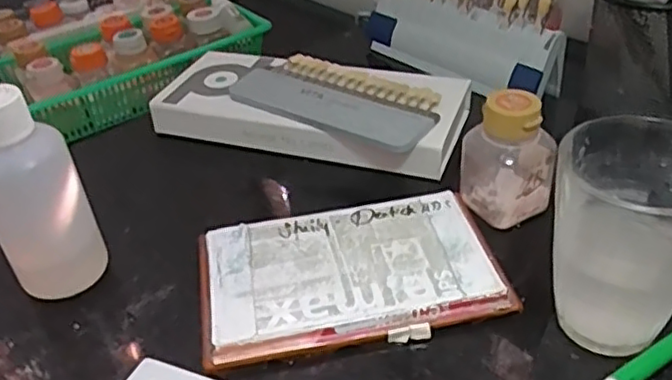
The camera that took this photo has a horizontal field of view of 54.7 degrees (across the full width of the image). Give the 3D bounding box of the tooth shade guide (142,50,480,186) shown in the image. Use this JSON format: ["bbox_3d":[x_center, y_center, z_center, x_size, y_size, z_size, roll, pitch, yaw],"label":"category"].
[{"bbox_3d":[-0.020,-0.061,0.458,0.212,0.026,0.094,14,41,25],"label":"tooth shade guide"}]

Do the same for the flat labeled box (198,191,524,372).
[{"bbox_3d":[0.006,0.041,0.340,0.152,0.015,0.090,-10,37,-5],"label":"flat labeled box"}]

